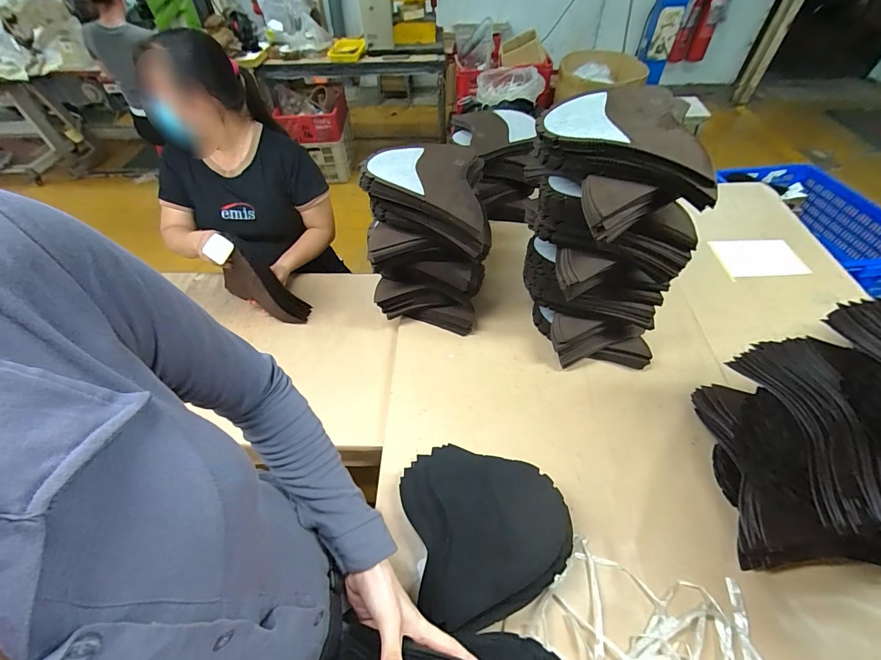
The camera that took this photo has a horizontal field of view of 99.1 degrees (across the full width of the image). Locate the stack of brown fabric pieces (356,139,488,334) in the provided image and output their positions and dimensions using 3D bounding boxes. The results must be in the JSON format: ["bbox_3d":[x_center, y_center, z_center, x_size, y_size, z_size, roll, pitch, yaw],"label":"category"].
[{"bbox_3d":[-0.024,-0.182,0.840,0.230,0.370,0.215,0,51,2],"label":"stack of brown fabric pieces"}]

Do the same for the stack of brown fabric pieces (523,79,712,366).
[{"bbox_3d":[0.296,-0.144,0.719,0.259,0.482,0.213,-2,51,0],"label":"stack of brown fabric pieces"}]

